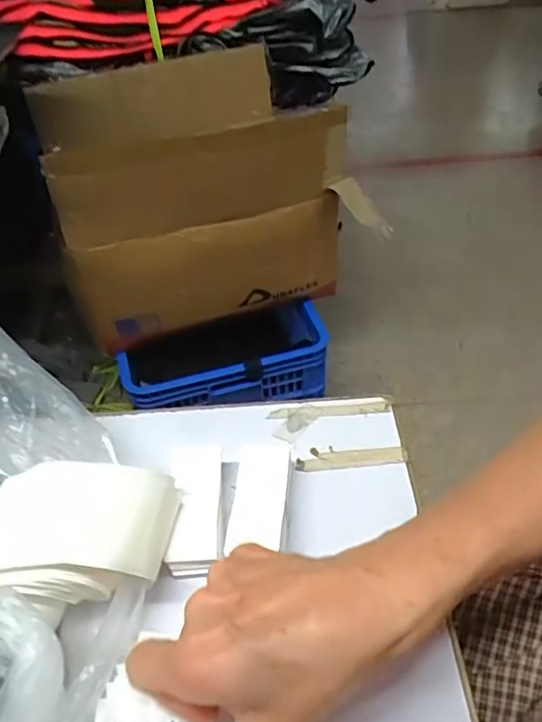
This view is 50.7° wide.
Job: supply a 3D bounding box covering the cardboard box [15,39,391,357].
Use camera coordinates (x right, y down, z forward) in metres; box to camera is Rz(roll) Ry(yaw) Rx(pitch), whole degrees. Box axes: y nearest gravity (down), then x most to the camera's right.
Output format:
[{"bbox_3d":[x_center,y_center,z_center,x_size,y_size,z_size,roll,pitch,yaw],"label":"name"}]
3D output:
[{"bbox_3d":[-0.145,-0.340,1.139,0.558,0.369,0.400,-12,46,-7],"label":"cardboard box"}]

